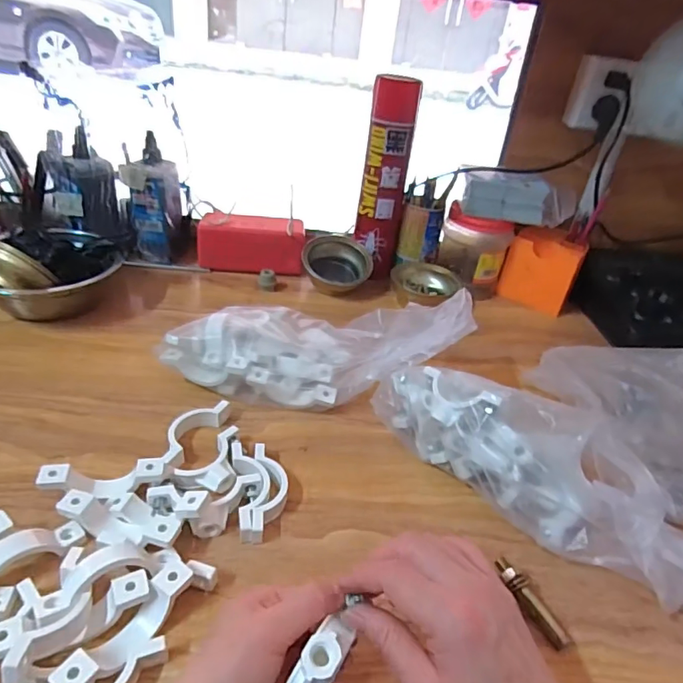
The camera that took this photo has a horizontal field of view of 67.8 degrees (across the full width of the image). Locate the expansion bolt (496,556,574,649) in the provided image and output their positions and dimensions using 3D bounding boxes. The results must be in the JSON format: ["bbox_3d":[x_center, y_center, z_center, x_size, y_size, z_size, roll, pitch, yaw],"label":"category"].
[{"bbox_3d":[0.136,0.186,0.364,0.015,0.018,0.065,-15,40,-30],"label":"expansion bolt"}]

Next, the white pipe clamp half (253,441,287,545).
[{"bbox_3d":[-0.058,0.122,0.416,0.027,0.019,0.084,2,34,-9],"label":"white pipe clamp half"}]

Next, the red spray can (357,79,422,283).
[{"bbox_3d":[0.058,-0.208,0.711,0.066,0.278,0.052,11,34,4],"label":"red spray can"}]

